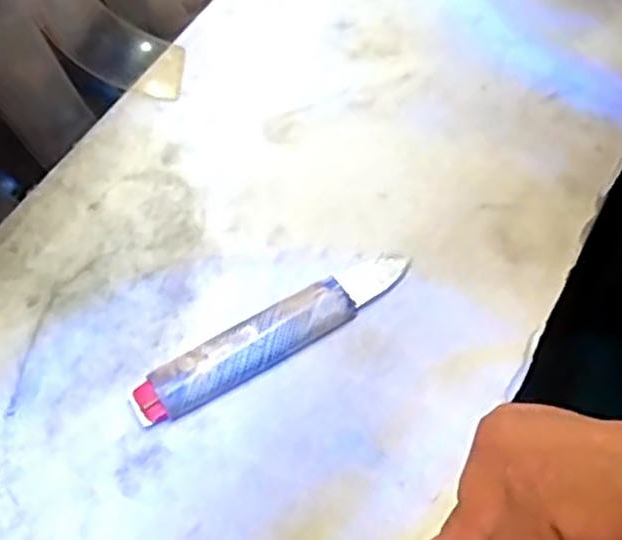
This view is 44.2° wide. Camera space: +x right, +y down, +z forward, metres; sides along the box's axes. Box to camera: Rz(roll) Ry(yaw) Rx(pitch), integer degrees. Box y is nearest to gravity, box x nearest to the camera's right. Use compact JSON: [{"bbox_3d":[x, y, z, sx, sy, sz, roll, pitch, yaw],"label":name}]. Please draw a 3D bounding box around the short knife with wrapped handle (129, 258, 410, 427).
[{"bbox_3d":[-0.018,0.033,0.409,0.163,0.012,0.029,-28,68,-16],"label":"short knife with wrapped handle"}]

